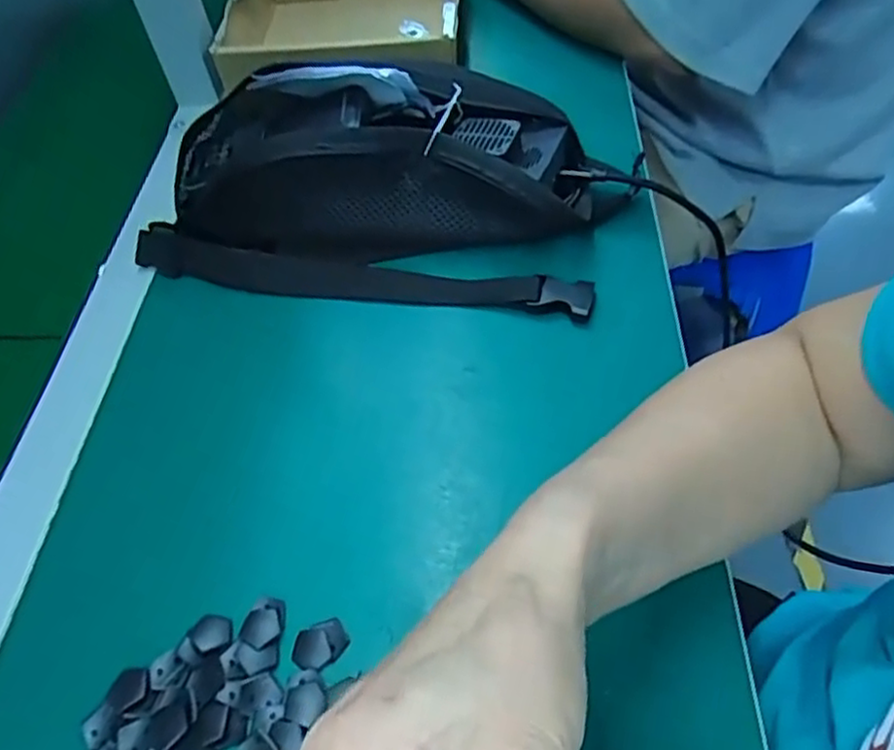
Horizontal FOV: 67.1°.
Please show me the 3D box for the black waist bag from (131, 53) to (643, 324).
[{"bbox_3d":[-0.038,-0.151,0.459,0.316,0.089,0.199,7,54,7],"label":"black waist bag"}]

